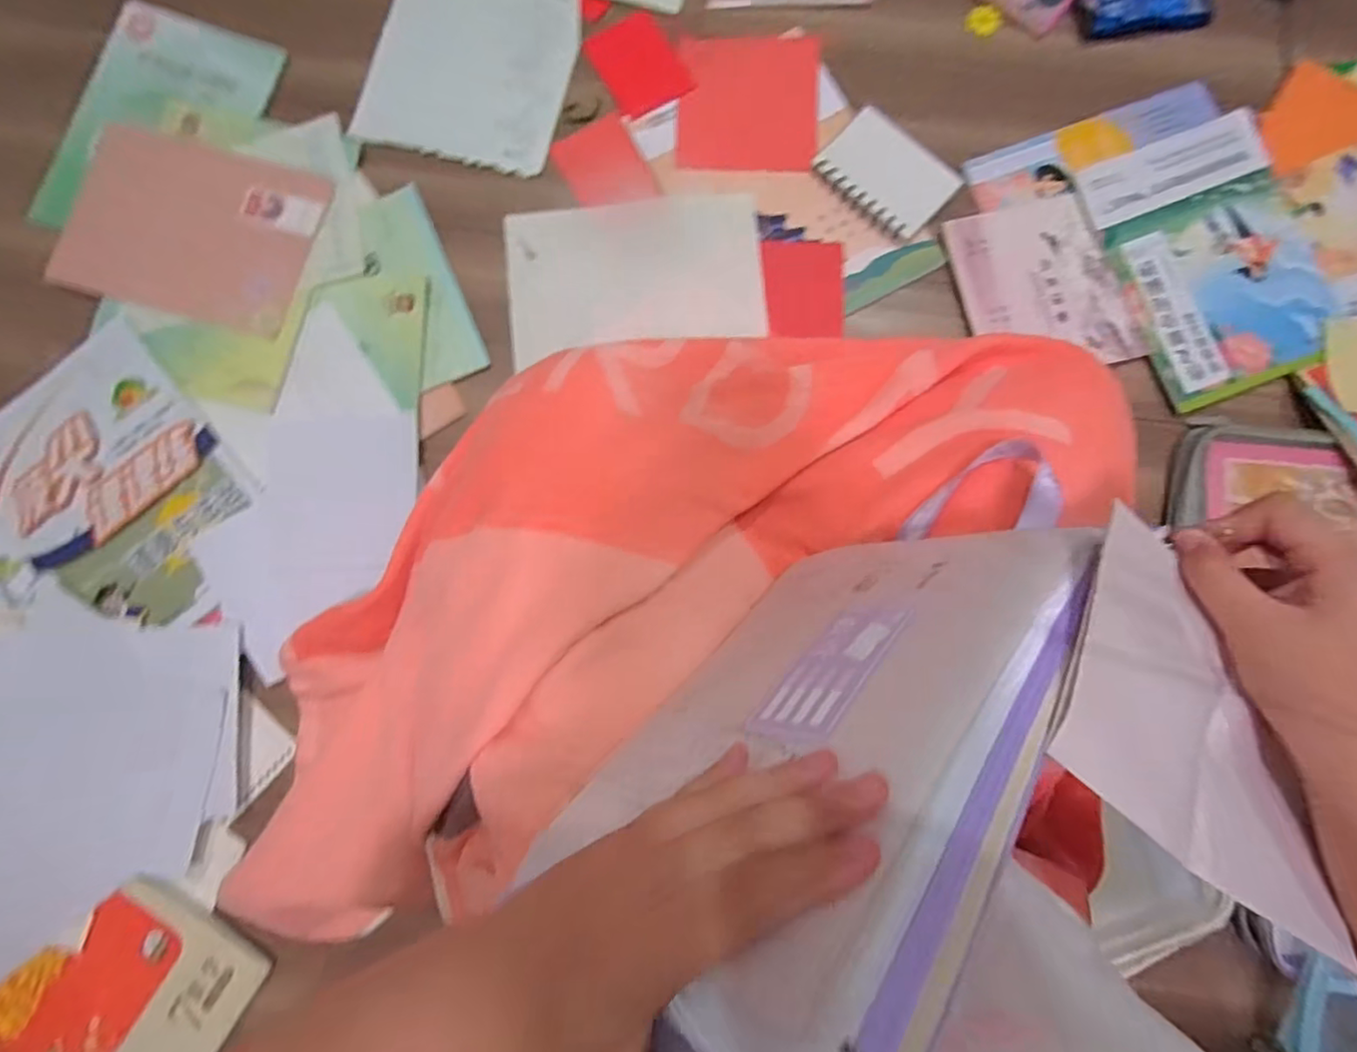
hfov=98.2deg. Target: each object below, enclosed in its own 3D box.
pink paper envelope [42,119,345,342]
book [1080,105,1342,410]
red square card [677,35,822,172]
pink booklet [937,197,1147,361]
[{"bbox_3d":[-0.501,-0.303,0.597,0.253,0.012,0.179,16,85,2],"label":"pink paper envelope"},{"bbox_3d":[0.532,-0.263,0.574,0.198,0.020,0.255,-19,84,-1],"label":"book"},{"bbox_3d":[0.073,-0.440,0.612,0.142,0.008,0.151,2,83,3],"label":"red square card"},{"bbox_3d":[0.360,-0.237,0.584,0.153,0.008,0.179,-15,84,-1],"label":"pink booklet"}]

